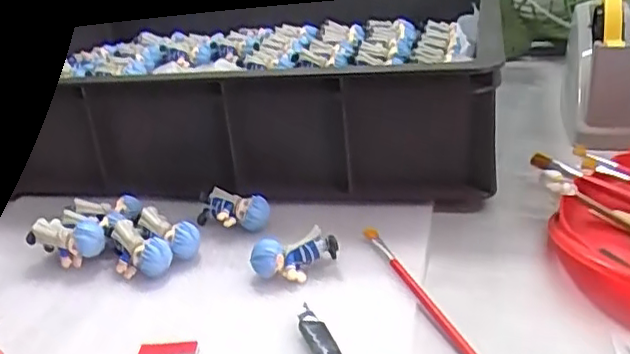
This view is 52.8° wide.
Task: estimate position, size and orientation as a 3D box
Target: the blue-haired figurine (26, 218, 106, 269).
[{"bbox_3d":[-0.195,0.051,0.507,0.066,0.035,0.023,3,27,20],"label":"blue-haired figurine"}]

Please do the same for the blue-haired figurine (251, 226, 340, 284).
[{"bbox_3d":[-0.014,0.057,0.456,0.061,0.021,0.030,-7,25,-2],"label":"blue-haired figurine"}]

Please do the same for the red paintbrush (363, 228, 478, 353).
[{"bbox_3d":[0.069,0.077,0.417,0.008,0.012,0.165,-13,26,-15],"label":"red paintbrush"}]

